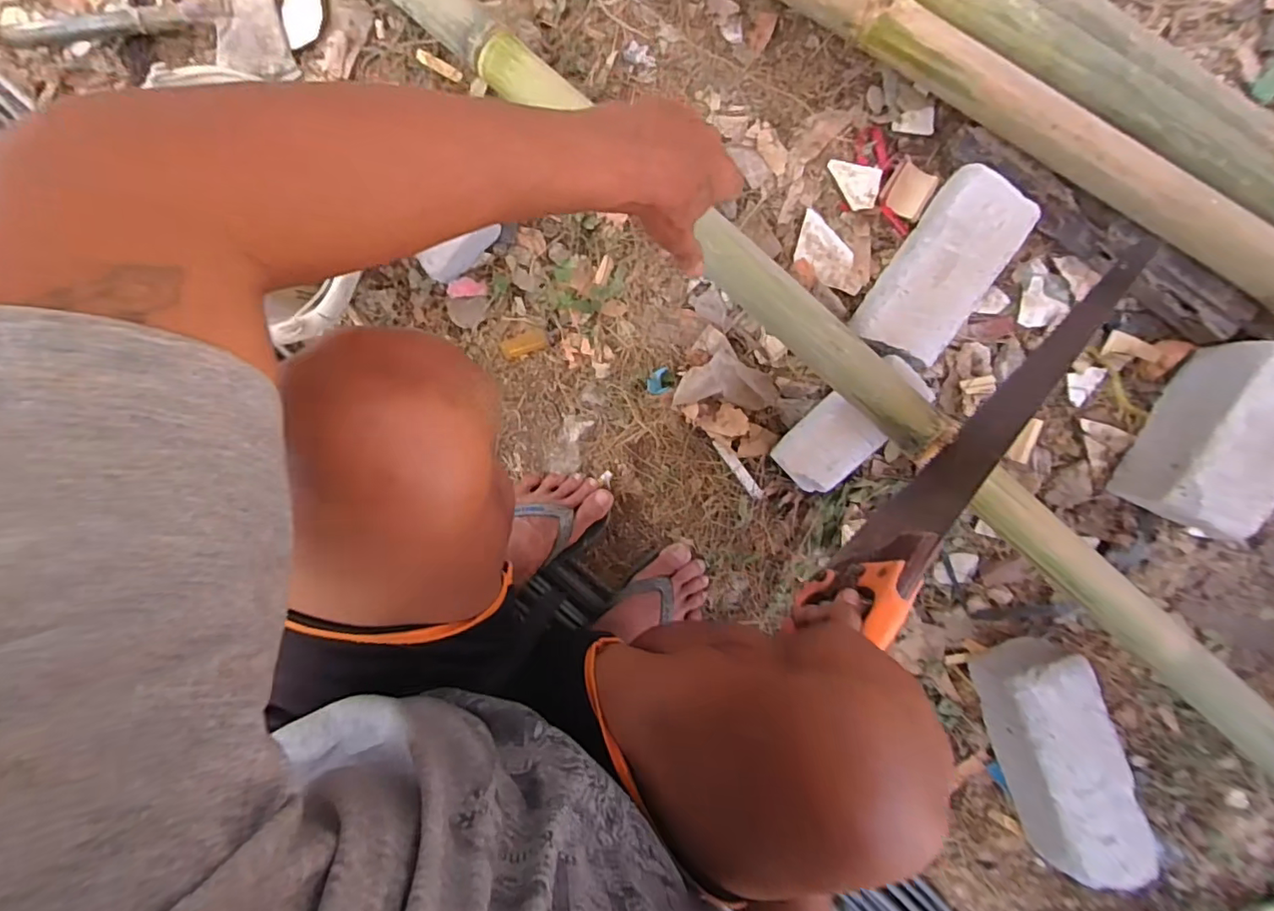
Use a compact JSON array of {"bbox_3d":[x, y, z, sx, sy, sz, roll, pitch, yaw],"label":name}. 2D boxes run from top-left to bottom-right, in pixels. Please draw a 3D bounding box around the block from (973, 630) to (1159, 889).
[{"bbox_3d":[0.514,0.366,0.678,0.114,0.109,0.257,-21,97,6],"label":"block"}]

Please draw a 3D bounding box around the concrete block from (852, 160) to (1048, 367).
[{"bbox_3d":[0.355,-0.213,0.657,0.100,0.087,0.203,32,99,-2],"label":"concrete block"}]

